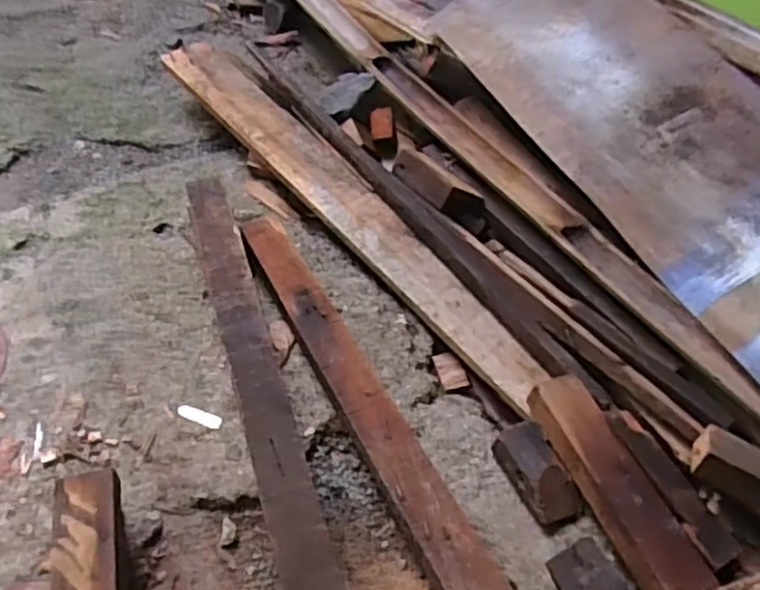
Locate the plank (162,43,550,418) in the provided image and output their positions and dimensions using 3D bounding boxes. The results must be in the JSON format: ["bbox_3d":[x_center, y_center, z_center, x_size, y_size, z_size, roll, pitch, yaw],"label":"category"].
[{"bbox_3d":[-0.078,-0.161,1.129,0.104,0.019,0.890,-31,60,-21],"label":"plank"}]

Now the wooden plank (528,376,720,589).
[{"bbox_3d":[0.323,0.314,0.749,0.075,0.079,0.537,-21,55,-16],"label":"wooden plank"}]

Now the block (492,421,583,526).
[{"bbox_3d":[0.187,0.211,0.856,0.061,0.046,0.117,-20,54,-15],"label":"block"}]

